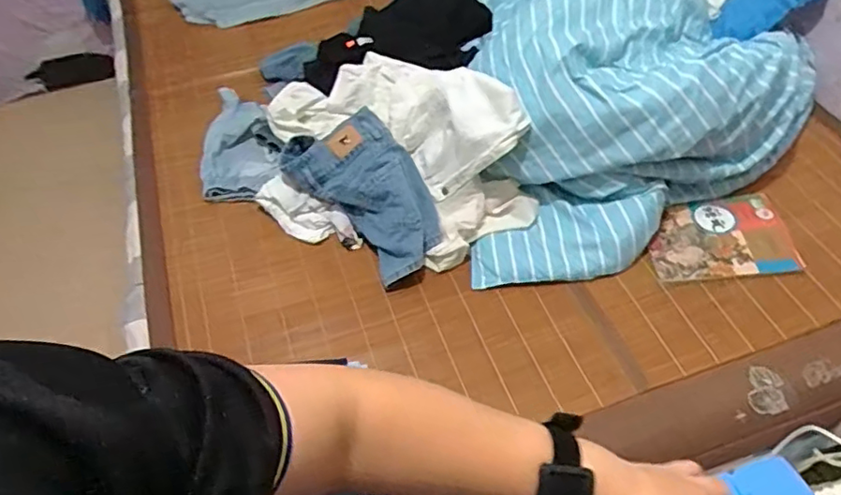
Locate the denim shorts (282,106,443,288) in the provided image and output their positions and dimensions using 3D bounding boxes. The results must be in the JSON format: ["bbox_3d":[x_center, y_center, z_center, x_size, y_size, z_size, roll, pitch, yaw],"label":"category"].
[{"bbox_3d":[-0.106,-0.122,1.170,0.191,0.139,0.366,-37,60,-23],"label":"denim shorts"}]

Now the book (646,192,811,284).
[{"bbox_3d":[0.554,-0.019,1.133,0.253,0.011,0.170,-8,58,2],"label":"book"}]

